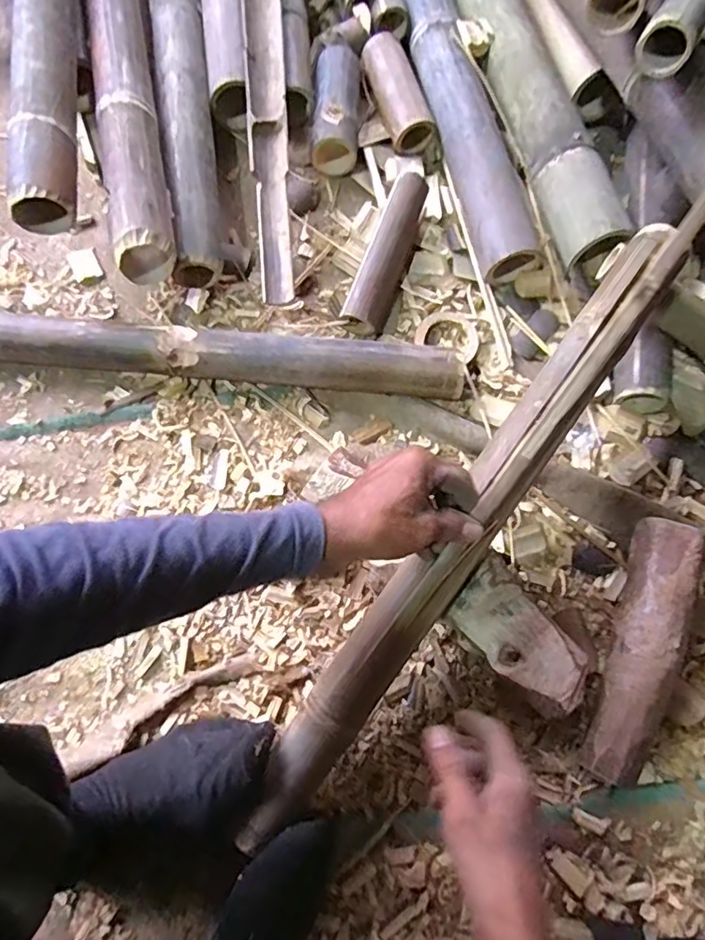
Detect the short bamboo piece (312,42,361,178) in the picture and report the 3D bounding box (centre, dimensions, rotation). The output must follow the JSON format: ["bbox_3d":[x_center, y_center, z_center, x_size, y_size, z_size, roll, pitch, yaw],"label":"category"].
[{"bbox_3d":[-0.020,-0.463,0.699,0.058,0.049,0.154,2,76,-2],"label":"short bamboo piece"}]

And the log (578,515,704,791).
[{"bbox_3d":[0.284,0.174,0.538,0.055,0.066,0.250,20,77,2],"label":"log"}]

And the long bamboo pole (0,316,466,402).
[{"bbox_3d":[-0.206,-0.127,0.604,0.644,0.064,0.050,6,76,-1],"label":"long bamboo pole"}]

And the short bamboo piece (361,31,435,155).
[{"bbox_3d":[0.057,-0.490,0.714,0.058,0.048,0.150,-17,77,-6],"label":"short bamboo piece"}]

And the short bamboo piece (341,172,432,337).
[{"bbox_3d":[0.044,-0.256,0.651,0.046,0.049,0.199,21,76,3],"label":"short bamboo piece"}]

